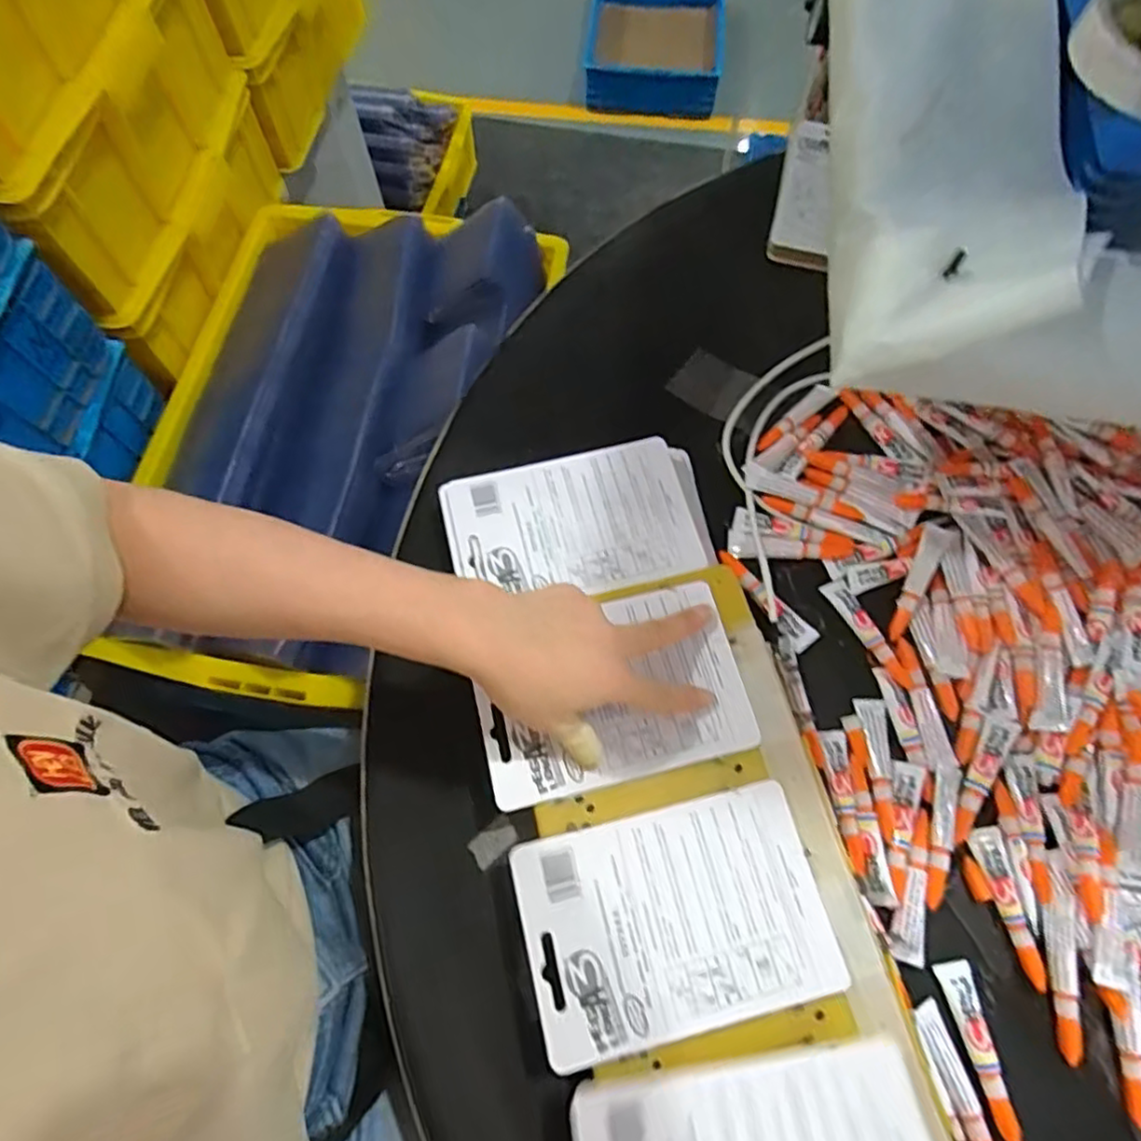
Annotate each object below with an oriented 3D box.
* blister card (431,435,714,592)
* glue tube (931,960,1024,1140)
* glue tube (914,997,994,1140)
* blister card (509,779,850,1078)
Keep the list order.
[{"bbox_3d":[0.001,-0.031,0.472,0.168,0.005,0.108,-14,72,-6],"label":"blister card"},{"bbox_3d":[0.234,0.274,0.379,0.019,0.007,0.089,-10,70,-3],"label":"glue tube"},{"bbox_3d":[0.217,0.290,0.368,0.019,0.013,0.087,-16,70,-5],"label":"glue tube"},{"bbox_3d":[0.058,0.193,0.373,0.163,0.006,0.112,-14,68,-3],"label":"blister card"}]

